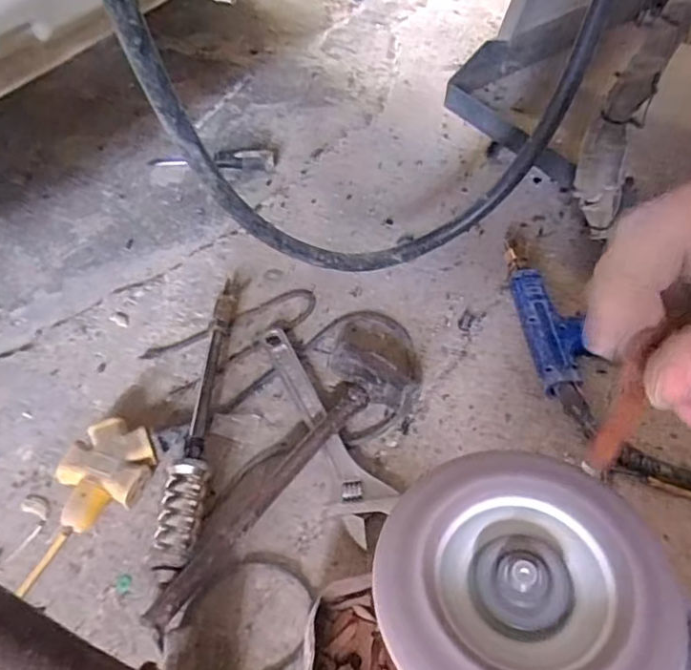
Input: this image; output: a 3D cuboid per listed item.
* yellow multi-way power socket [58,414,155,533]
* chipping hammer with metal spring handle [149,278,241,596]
[{"bbox_3d":[-0.248,0.147,0.609,0.080,0.051,0.112,15,55,12],"label":"yellow multi-way power socket"},{"bbox_3d":[-0.156,0.075,0.659,0.042,0.051,0.394,1,54,2],"label":"chipping hammer with metal spring handle"}]

